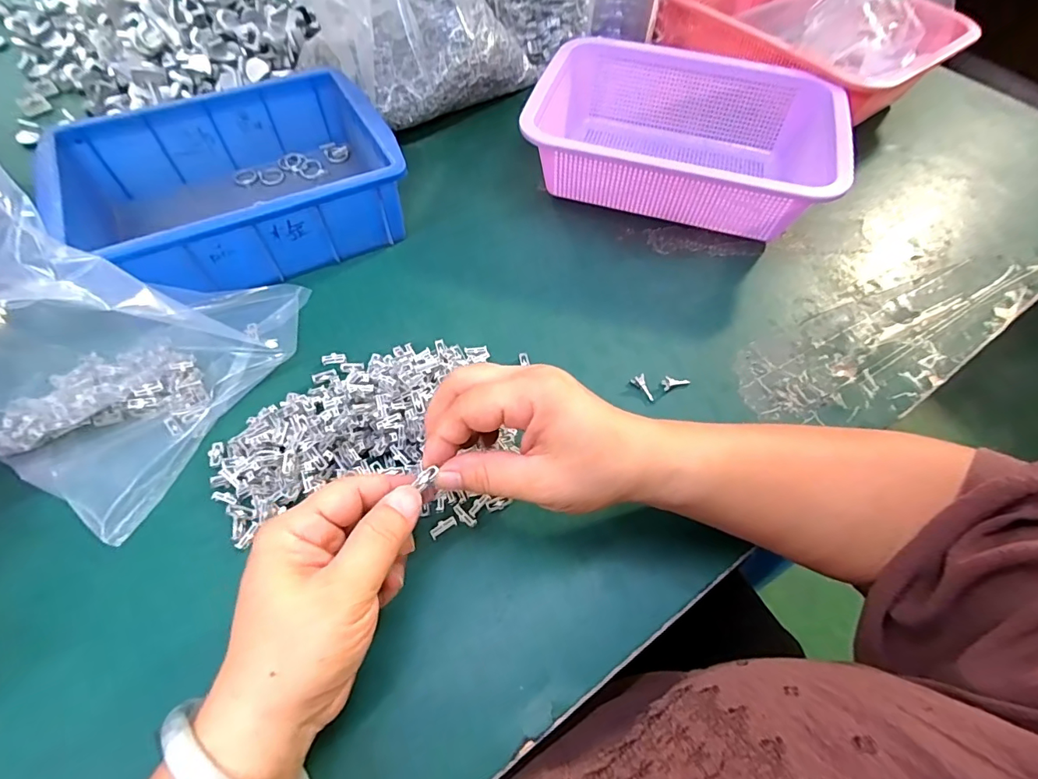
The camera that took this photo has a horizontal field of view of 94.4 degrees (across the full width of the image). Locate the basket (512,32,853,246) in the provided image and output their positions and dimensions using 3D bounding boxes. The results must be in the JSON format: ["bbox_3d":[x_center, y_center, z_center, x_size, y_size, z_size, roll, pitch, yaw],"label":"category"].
[{"bbox_3d":[0.148,-0.231,0.452,0.262,0.084,0.179,18,59,8],"label":"basket"}]

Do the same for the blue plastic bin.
[{"bbox_3d":[-0.230,-0.167,0.401,0.242,0.072,0.172,-25,63,-17],"label":"blue plastic bin"}]

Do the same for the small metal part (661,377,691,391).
[{"bbox_3d":[0.114,-0.007,0.350,0.022,0.005,0.009,-17,61,-13],"label":"small metal part"}]

